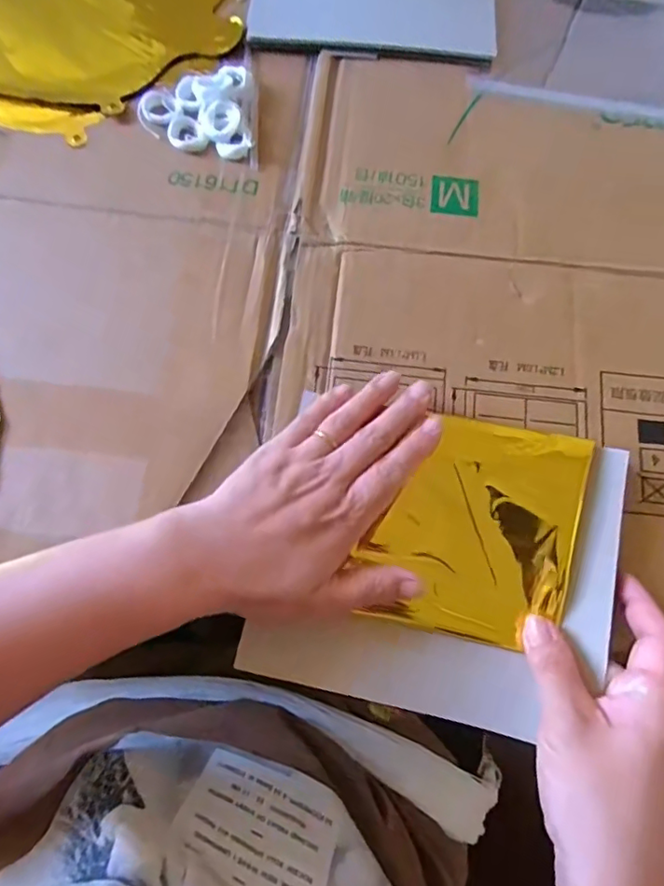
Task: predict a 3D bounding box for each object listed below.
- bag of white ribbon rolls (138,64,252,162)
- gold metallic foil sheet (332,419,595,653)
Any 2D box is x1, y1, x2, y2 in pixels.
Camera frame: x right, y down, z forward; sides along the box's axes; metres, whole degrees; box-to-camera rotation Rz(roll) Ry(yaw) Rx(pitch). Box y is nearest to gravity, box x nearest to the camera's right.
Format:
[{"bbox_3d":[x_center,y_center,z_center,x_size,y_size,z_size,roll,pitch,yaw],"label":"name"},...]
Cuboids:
[{"bbox_3d":[-0.099,-0.237,0.384,0.075,0.017,0.071,-6,72,-3],"label":"bag of white ribbon rolls"},{"bbox_3d":[0.081,0.048,0.303,0.107,0.010,0.123,15,82,6],"label":"gold metallic foil sheet"}]

